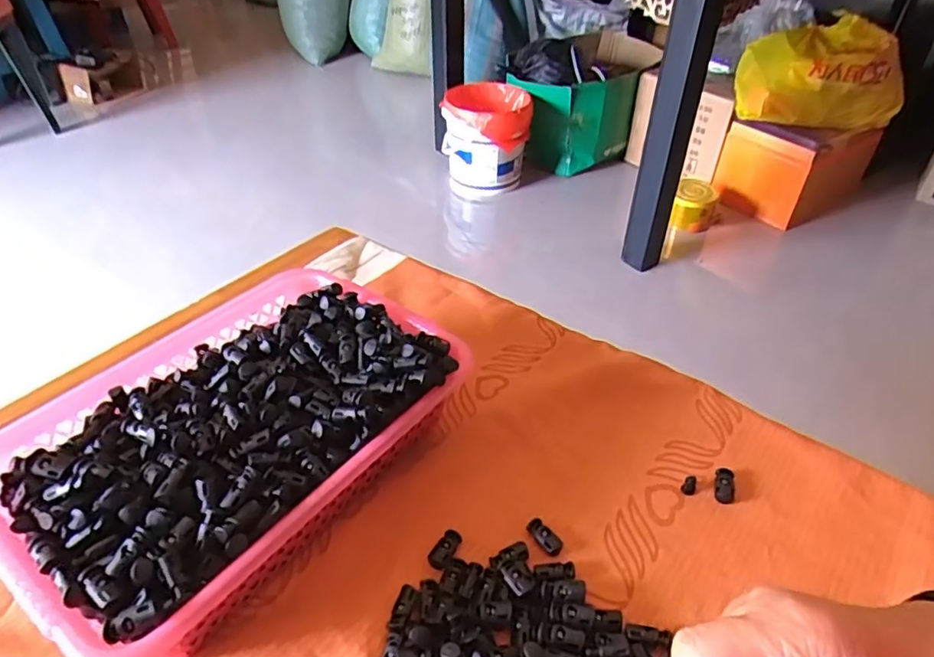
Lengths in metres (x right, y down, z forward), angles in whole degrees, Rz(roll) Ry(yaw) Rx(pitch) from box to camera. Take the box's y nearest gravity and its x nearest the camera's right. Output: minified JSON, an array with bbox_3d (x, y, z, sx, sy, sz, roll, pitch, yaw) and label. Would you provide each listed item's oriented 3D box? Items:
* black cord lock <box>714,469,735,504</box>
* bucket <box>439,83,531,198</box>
[{"bbox_3d":[0.198,0.119,0.459,0.014,0.010,0.029,13,42,14],"label":"black cord lock"},{"bbox_3d":[0.060,-0.577,1.863,0.263,0.290,0.264,3,40,3],"label":"bucket"}]

